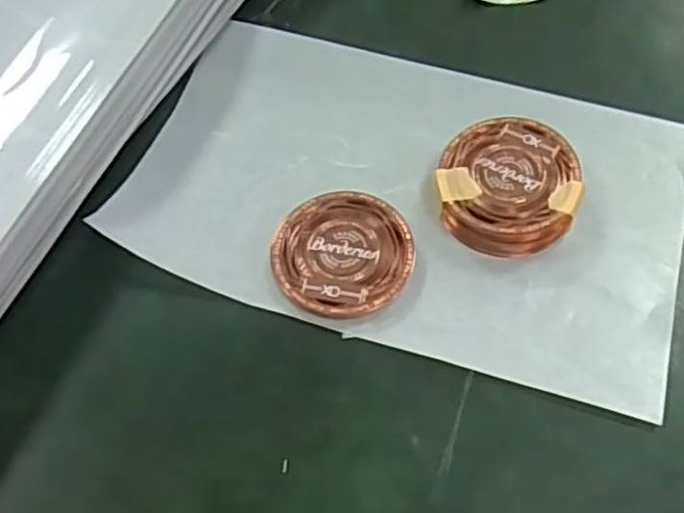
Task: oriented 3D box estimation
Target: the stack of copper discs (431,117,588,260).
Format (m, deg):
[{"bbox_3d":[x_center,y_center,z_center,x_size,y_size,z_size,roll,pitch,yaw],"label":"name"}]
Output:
[{"bbox_3d":[0.074,-0.031,0.311,0.061,0.021,0.060,24,66,16],"label":"stack of copper discs"}]

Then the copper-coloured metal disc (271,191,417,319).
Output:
[{"bbox_3d":[0.000,-0.001,0.306,0.060,0.010,0.059,-2,61,3],"label":"copper-coloured metal disc"}]

